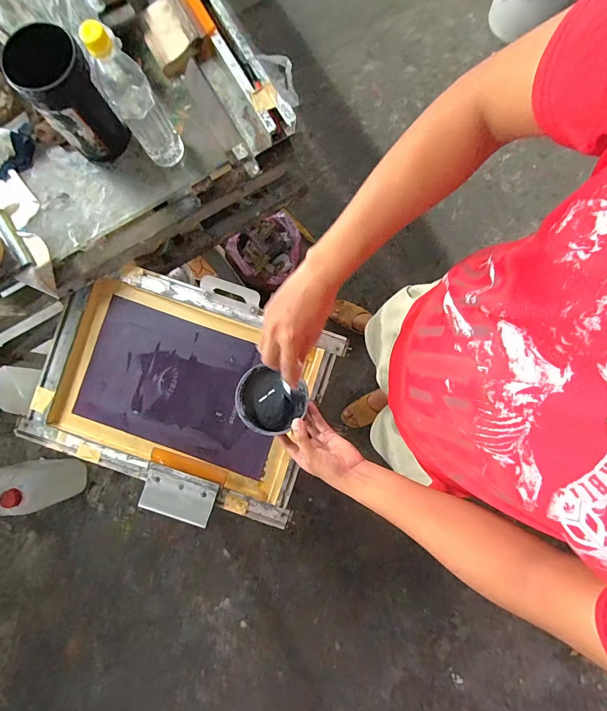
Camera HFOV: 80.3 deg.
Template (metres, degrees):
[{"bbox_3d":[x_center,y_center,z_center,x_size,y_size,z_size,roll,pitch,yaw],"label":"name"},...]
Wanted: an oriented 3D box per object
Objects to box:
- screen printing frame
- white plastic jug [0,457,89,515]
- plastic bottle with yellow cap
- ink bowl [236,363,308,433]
[{"bbox_3d":[-0.239,0.068,0.721,0.539,0.057,0.403,19,89,-2],"label":"screen printing frame"},{"bbox_3d":[-0.931,0.441,1.229,0.241,0.311,0.153,-9,83,2],"label":"white plastic jug"},{"bbox_3d":[-0.251,-0.382,0.534,0.073,0.213,0.077,-33,82,-1],"label":"plastic bottle with yellow cap"},{"bbox_3d":[-0.053,0.074,0.586,0.110,0.052,0.102,25,77,4],"label":"ink bowl"}]

